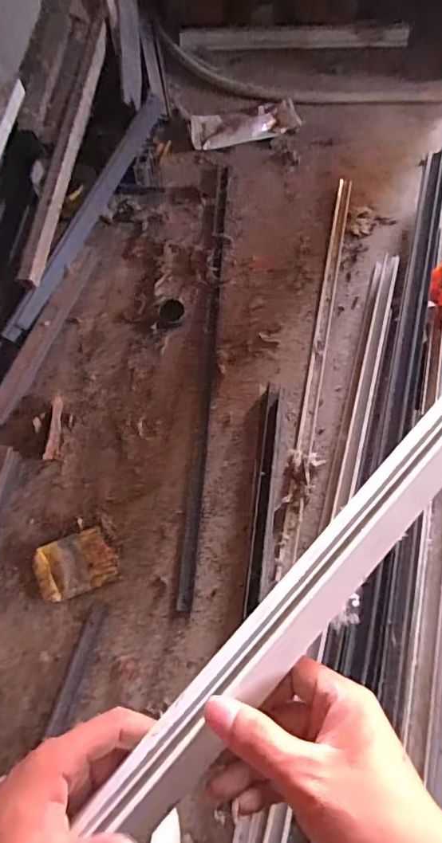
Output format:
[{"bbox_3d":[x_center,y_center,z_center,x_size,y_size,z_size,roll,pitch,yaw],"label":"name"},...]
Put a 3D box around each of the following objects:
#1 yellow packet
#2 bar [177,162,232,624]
[{"bbox_3d":[-0.172,0.168,0.595,0.089,0.014,0.066,-22,67,-8],"label":"yellow packet"},{"bbox_3d":[-0.017,-0.099,0.700,0.022,0.019,0.672,3,66,3],"label":"bar"}]

